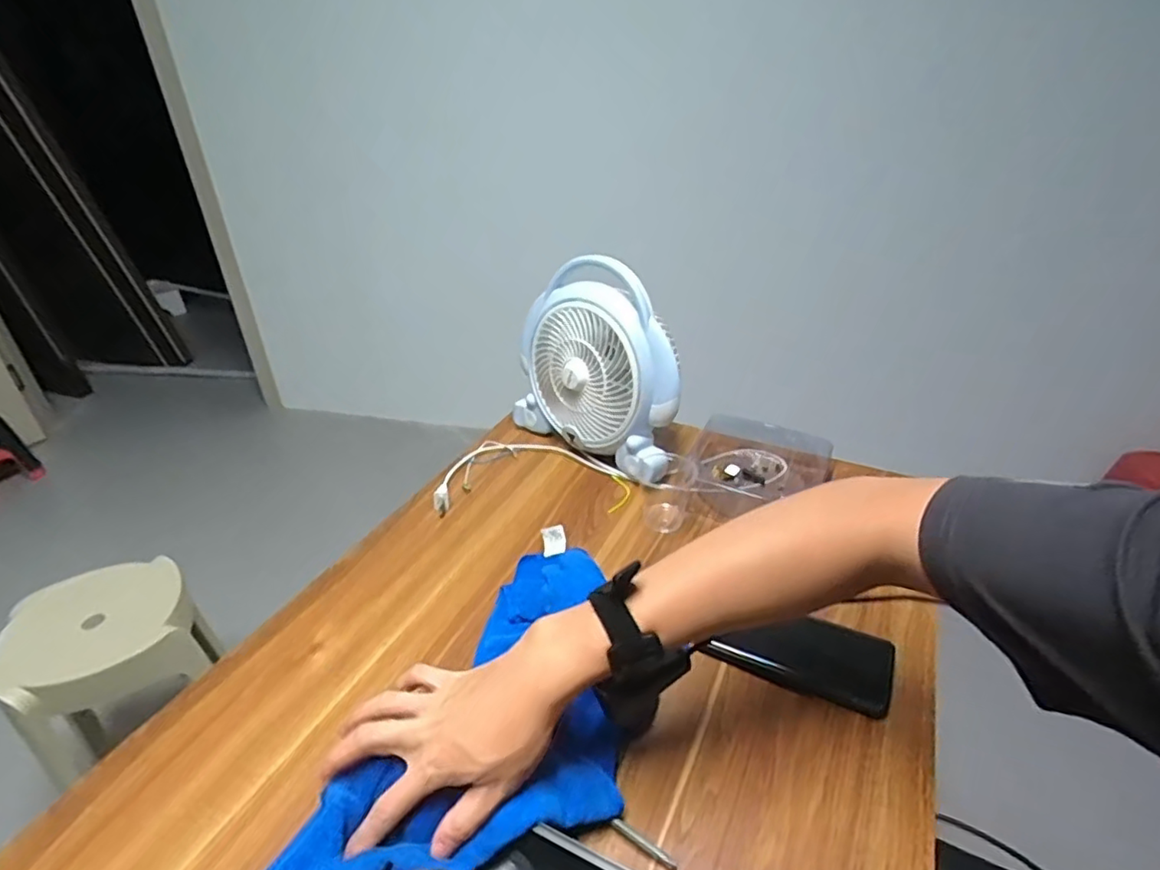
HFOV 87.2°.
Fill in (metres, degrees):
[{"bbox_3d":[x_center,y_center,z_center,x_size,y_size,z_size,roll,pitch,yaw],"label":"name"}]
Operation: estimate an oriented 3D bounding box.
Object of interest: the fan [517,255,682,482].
[{"bbox_3d":[0.034,-0.089,0.793,0.128,0.238,0.256,-26,38,-31],"label":"fan"}]

